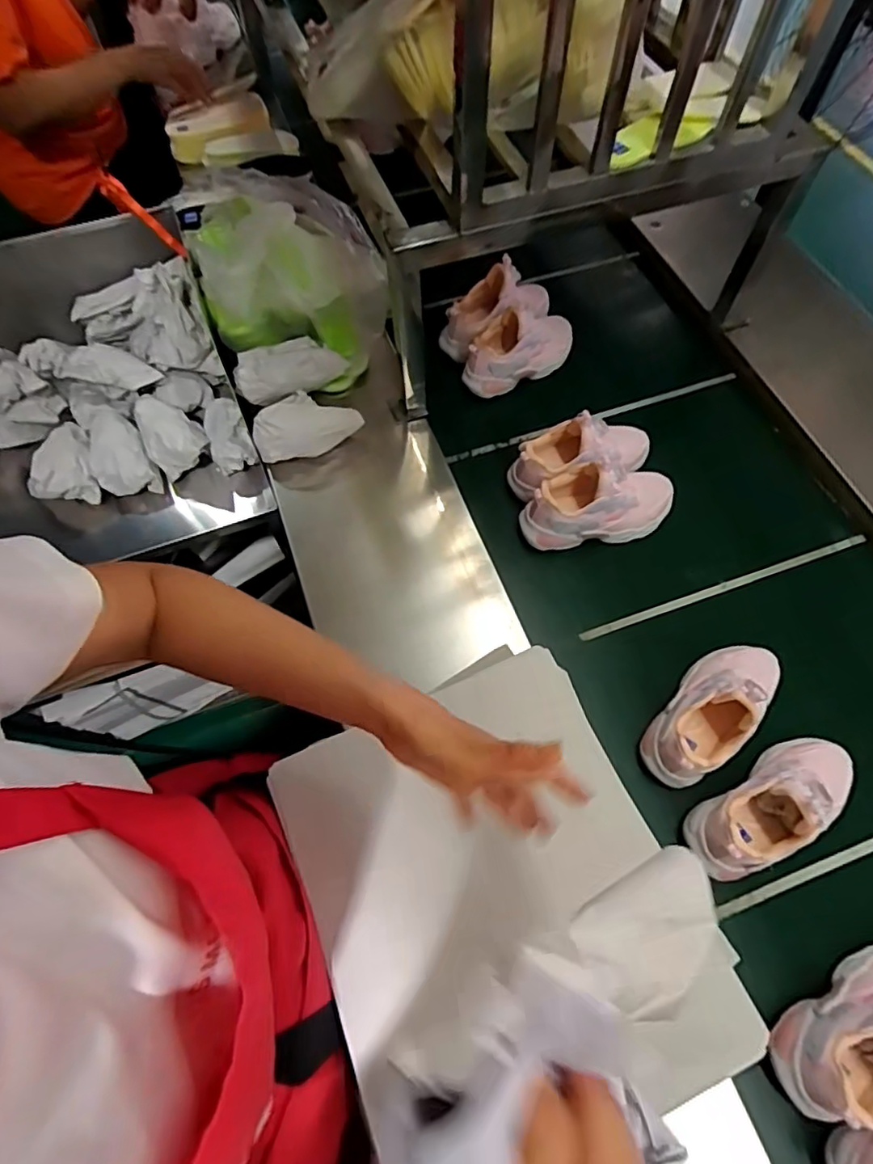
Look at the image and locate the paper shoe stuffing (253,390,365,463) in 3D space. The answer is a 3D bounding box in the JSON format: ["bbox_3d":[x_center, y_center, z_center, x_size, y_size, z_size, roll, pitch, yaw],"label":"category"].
[{"bbox_3d":[-0.182,-0.222,0.780,0.139,0.053,0.087,-23,66,-9],"label":"paper shoe stuffing"}]

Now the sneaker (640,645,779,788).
[{"bbox_3d":[0.308,0.132,0.619,0.077,0.106,0.197,41,72,18],"label":"sneaker"}]

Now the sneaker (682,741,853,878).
[{"bbox_3d":[0.353,0.223,0.575,0.198,0.106,0.081,-29,67,-12],"label":"sneaker"}]

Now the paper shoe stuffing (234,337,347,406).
[{"bbox_3d":[-0.206,-0.300,0.800,0.152,0.056,0.067,-27,67,-11],"label":"paper shoe stuffing"}]

